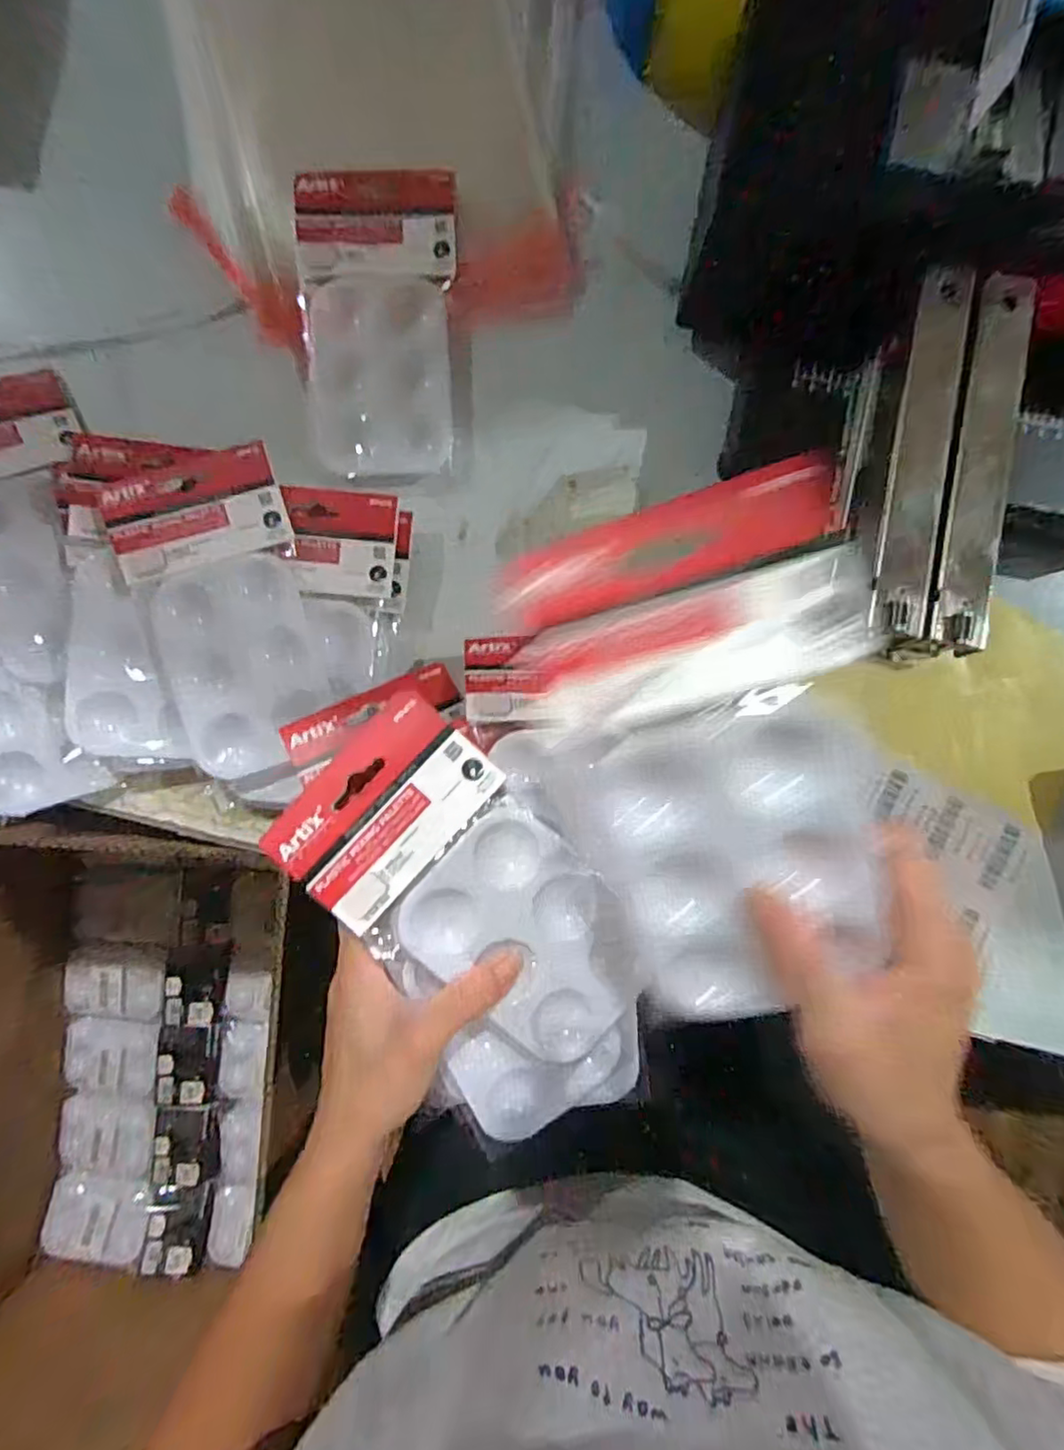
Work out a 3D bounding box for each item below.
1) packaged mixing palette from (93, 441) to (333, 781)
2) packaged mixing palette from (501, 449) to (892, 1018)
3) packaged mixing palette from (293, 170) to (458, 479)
[{"bbox_3d":[-0.181,-0.066,0.371,0.098,0.016,0.189,-18,89,-1],"label":"packaged mixing palette"},{"bbox_3d":[0.067,0.015,0.211,0.101,0.022,0.177,-17,103,13],"label":"packaged mixing palette"},{"bbox_3d":[-0.098,-0.250,0.392,0.096,0.018,0.181,0,89,0],"label":"packaged mixing palette"}]

